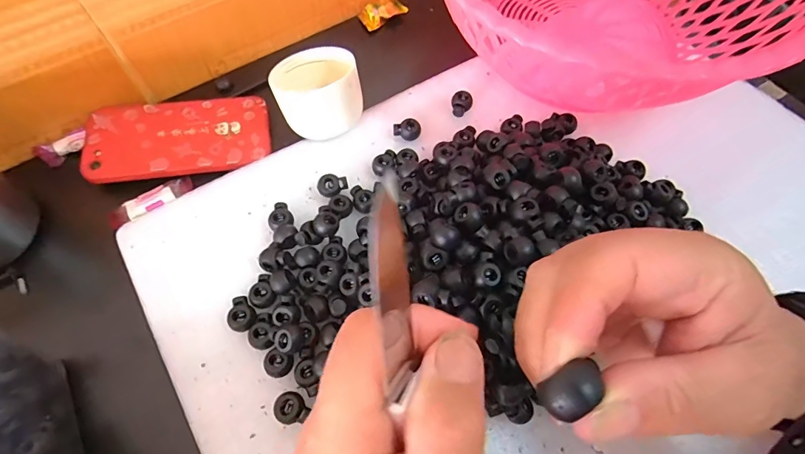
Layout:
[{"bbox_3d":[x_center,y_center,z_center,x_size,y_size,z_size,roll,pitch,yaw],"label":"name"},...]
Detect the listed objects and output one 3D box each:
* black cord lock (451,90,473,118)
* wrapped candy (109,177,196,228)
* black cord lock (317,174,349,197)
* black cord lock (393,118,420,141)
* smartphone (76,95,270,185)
[{"bbox_3d":[0.050,-0.105,0.363,0.017,0.011,0.021,13,65,4],"label":"black cord lock"},{"bbox_3d":[-0.191,-0.019,0.325,0.062,0.007,0.019,-25,68,-13],"label":"wrapped candy"},{"bbox_3d":[-0.052,-0.031,0.324,0.022,0.013,0.015,-14,66,-8],"label":"black cord lock"},{"bbox_3d":[0.004,-0.081,0.349,0.021,0.011,0.017,5,65,0],"label":"black cord lock"},{"bbox_3d":[-0.180,-0.074,0.343,0.136,0.007,0.071,-8,65,-5],"label":"smartphone"}]

